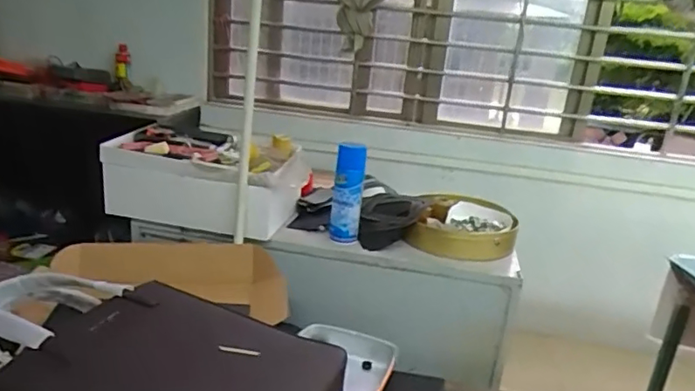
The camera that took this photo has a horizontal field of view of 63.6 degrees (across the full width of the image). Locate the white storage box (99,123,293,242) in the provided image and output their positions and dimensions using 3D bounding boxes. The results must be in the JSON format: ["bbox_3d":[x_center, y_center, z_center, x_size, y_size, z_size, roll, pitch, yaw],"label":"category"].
[{"bbox_3d":[-0.339,-0.015,1.301,0.434,0.175,0.174,8,19,9],"label":"white storage box"}]

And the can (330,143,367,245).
[{"bbox_3d":[-0.001,0.007,1.252,0.074,0.234,0.064,5,19,-2],"label":"can"}]

